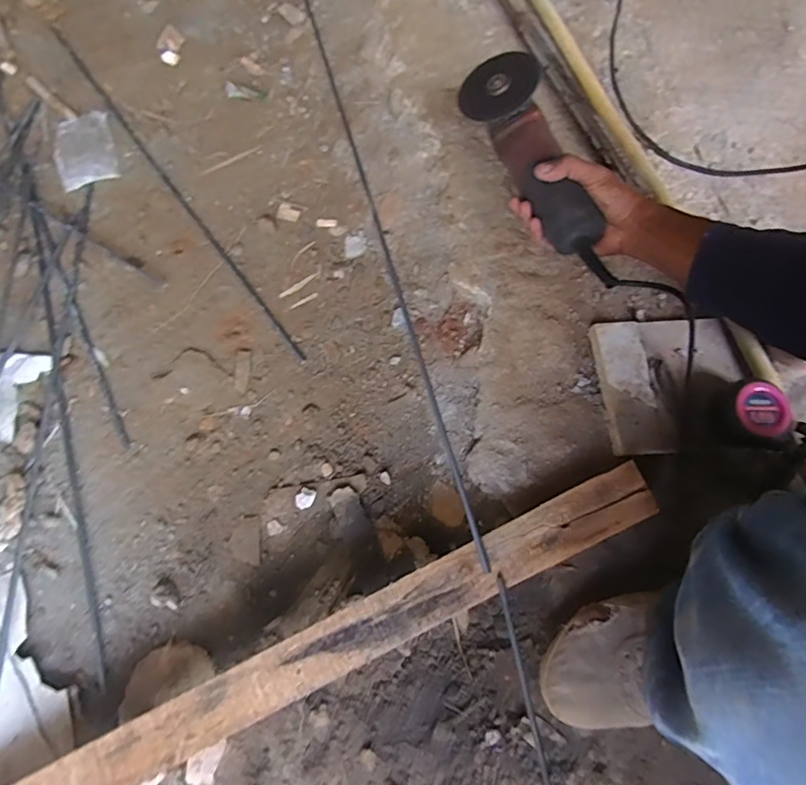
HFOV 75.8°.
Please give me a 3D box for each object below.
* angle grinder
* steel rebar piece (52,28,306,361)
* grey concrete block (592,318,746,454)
[{"bbox_3d":[0.147,-0.276,0.609,0.082,0.069,0.266,-18,73,-5],"label":"angle grinder"},{"bbox_3d":[-0.372,-0.336,0.808,0.017,0.008,0.767,-36,75,-10],"label":"steel rebar piece"},{"bbox_3d":[0.301,-0.010,0.580,0.156,0.022,0.152,-3,72,0],"label":"grey concrete block"}]

